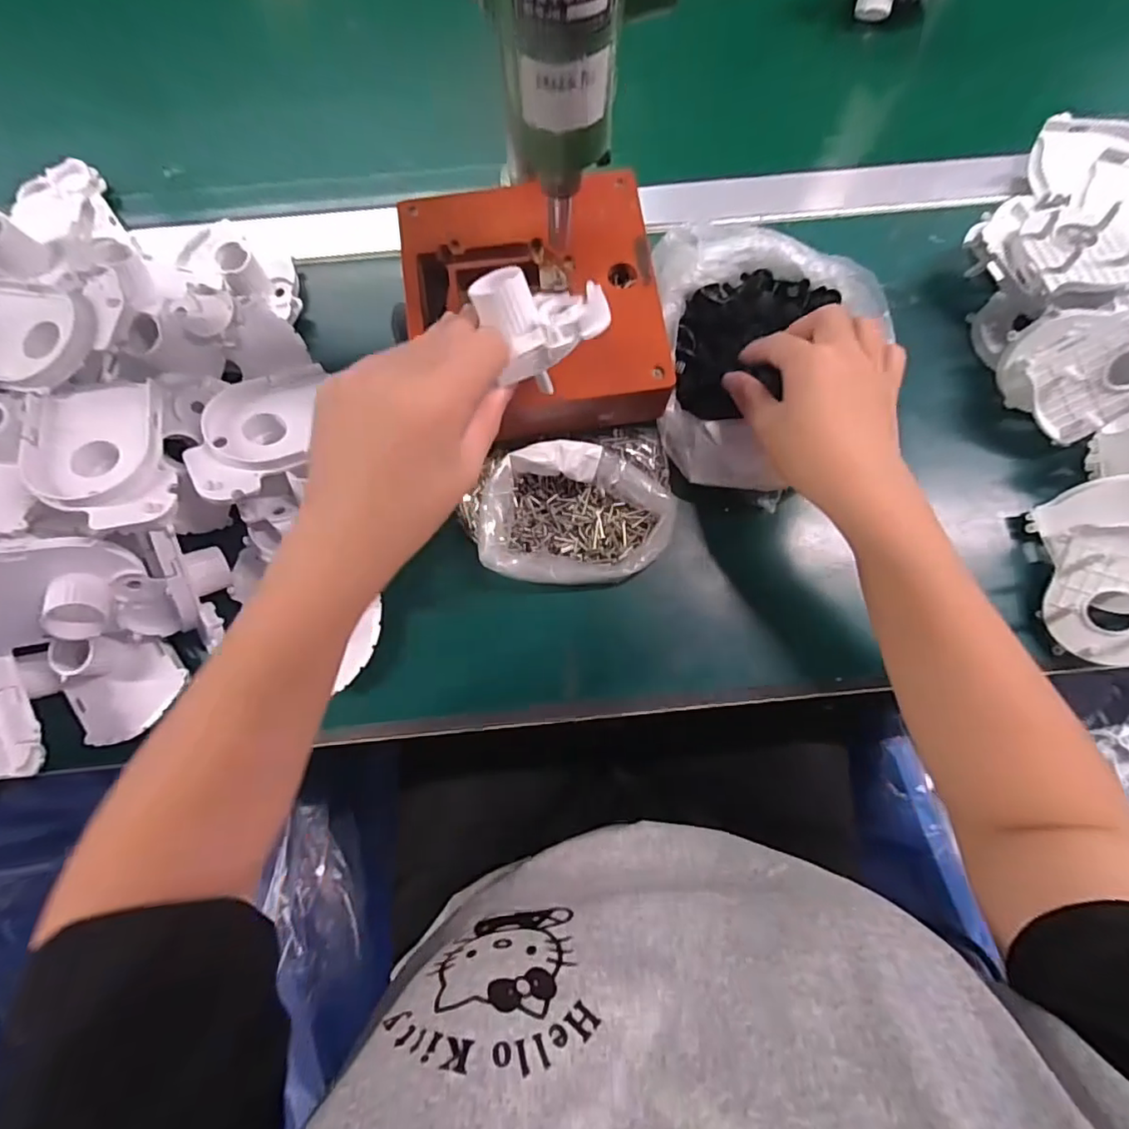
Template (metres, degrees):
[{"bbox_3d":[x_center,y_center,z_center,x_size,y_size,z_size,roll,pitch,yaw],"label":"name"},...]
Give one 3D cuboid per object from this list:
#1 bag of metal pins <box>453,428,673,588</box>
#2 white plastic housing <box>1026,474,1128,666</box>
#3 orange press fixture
[{"bbox_3d":[0.003,-0.036,0.370,0.136,0.042,0.099,-9,78,-2],"label":"bag of metal pins"},{"bbox_3d":[0.339,0.002,0.352,0.074,0.028,0.112,-7,71,40],"label":"white plastic housing"},{"bbox_3d":[-0.020,-0.158,0.360,0.154,0.047,0.151,-13,78,-3],"label":"orange press fixture"}]

